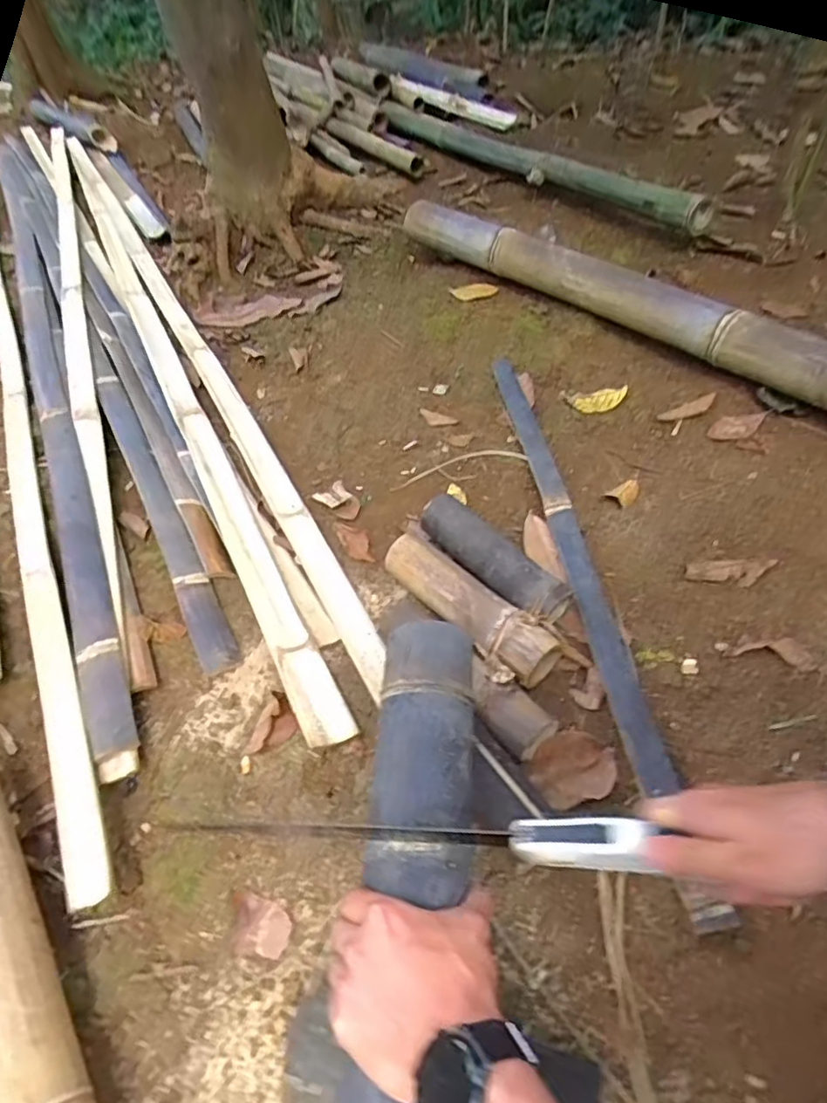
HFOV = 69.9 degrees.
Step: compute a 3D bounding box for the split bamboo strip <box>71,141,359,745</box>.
[{"bbox_3d":[-0.603,-0.537,1.302,0.062,0.027,2.232,-25,54,-14],"label":"split bamboo strip"}]

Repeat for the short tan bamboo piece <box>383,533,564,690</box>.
[{"bbox_3d":[0.064,0.068,0.741,0.262,0.063,0.075,35,62,30],"label":"short tan bamboo piece"}]

